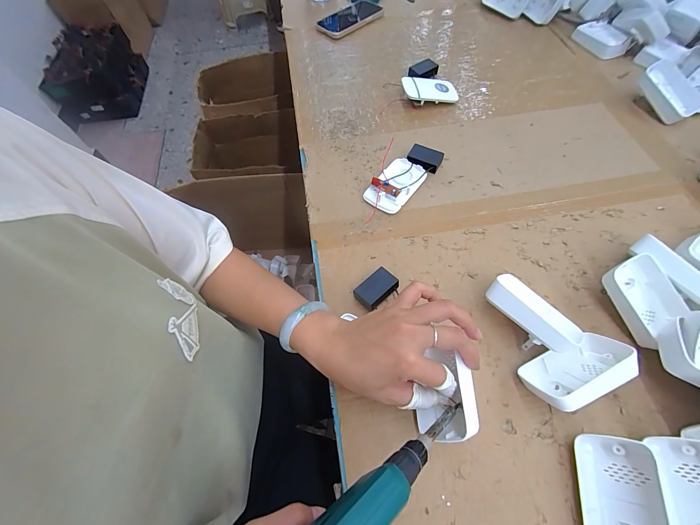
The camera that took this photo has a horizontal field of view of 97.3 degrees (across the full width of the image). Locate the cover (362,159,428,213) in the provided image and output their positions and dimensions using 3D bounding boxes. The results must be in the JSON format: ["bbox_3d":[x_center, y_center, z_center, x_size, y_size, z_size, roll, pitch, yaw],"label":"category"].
[{"bbox_3d":[0.066,-0.113,0.443,0.054,0.022,0.093,35,68,18],"label":"cover"}]

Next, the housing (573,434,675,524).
[{"bbox_3d":[0.228,0.202,0.259,0.058,0.020,0.098,-16,46,37],"label":"housing"}]

